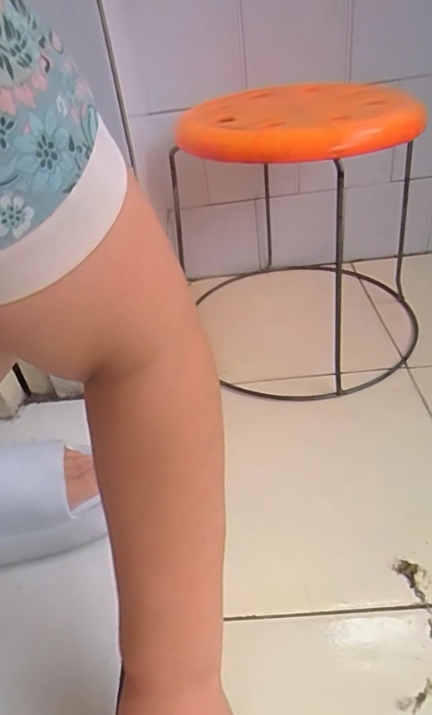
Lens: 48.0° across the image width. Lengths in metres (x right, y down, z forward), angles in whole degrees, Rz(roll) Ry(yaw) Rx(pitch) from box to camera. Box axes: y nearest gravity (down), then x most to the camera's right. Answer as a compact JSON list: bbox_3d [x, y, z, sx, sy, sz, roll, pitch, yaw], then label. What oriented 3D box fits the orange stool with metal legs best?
[{"bbox_3d":[0.111,-0.161,0.628,0.281,0.301,0.321,5,40,13],"label":"orange stool with metal legs"}]

